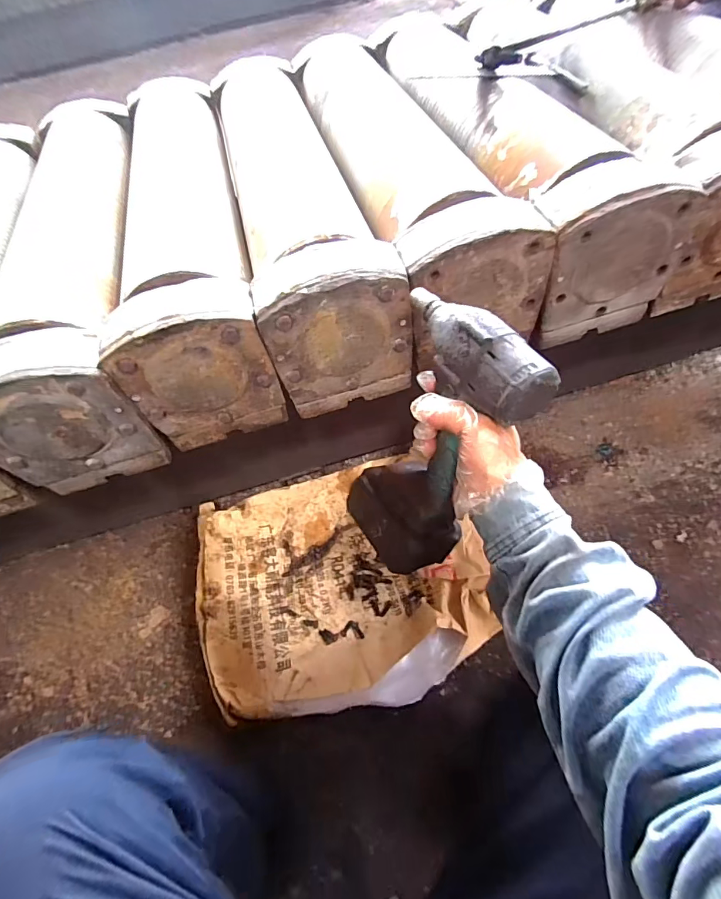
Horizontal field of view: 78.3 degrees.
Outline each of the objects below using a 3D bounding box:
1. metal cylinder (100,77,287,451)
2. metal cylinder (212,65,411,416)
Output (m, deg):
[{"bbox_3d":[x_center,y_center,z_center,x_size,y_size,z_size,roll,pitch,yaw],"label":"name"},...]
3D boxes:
[{"bbox_3d":[-0.263,-0.342,0.684,0.163,0.169,0.707,-17,56,-3],"label":"metal cylinder"},{"bbox_3d":[-0.112,-0.386,0.688,0.158,0.171,0.697,-17,56,-3],"label":"metal cylinder"}]

